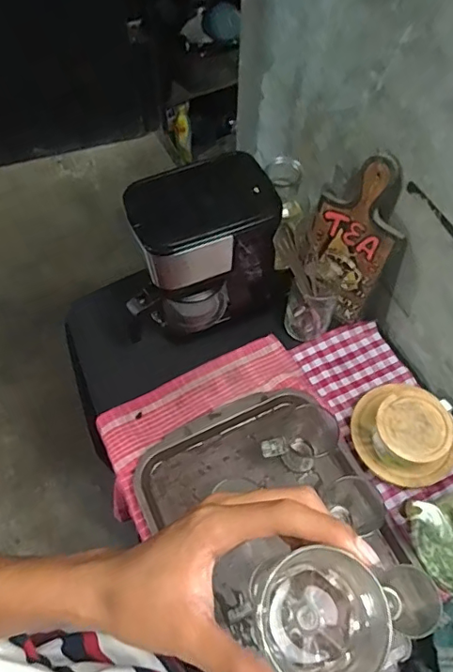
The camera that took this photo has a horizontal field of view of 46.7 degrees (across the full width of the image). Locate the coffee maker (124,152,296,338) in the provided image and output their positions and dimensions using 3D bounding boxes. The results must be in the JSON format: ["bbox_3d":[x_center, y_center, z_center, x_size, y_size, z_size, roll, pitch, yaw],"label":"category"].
[{"bbox_3d":[-0.028,-0.125,0.810,0.247,0.265,0.132,-18,62,-11],"label":"coffee maker"}]

